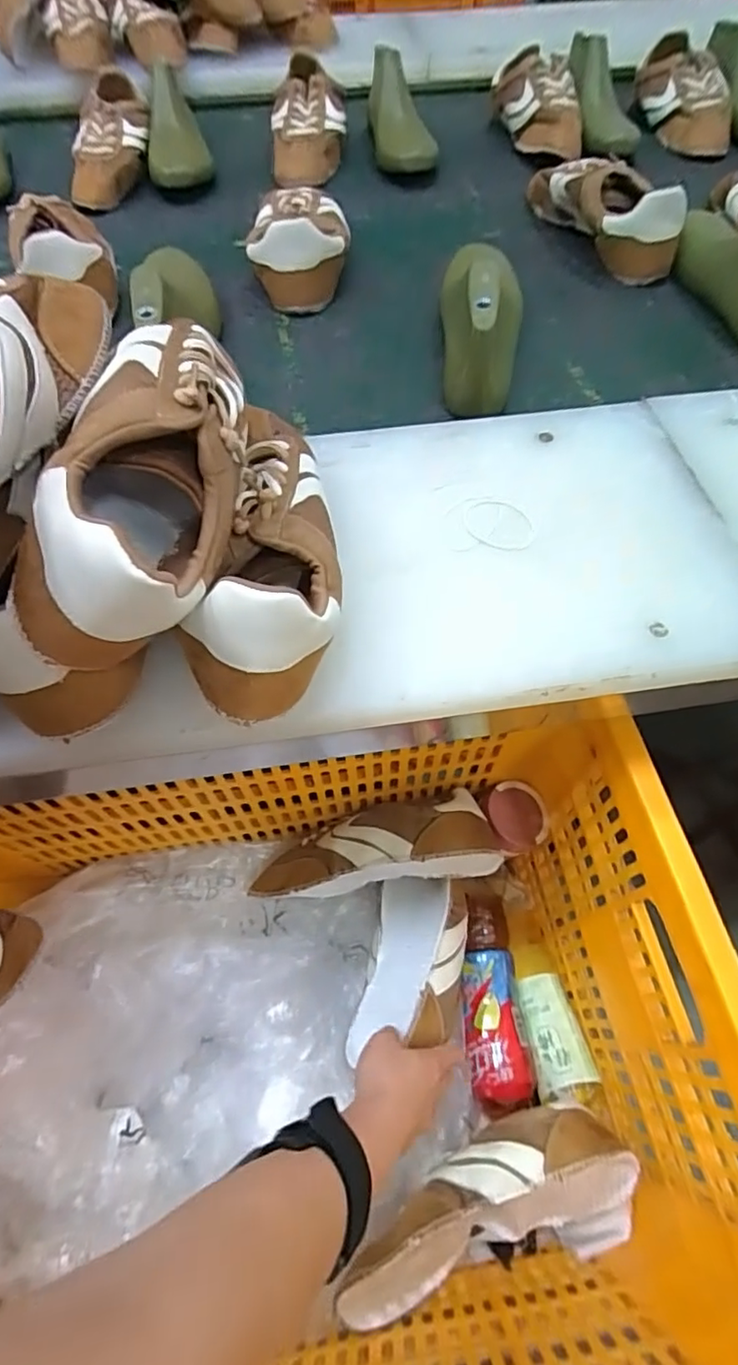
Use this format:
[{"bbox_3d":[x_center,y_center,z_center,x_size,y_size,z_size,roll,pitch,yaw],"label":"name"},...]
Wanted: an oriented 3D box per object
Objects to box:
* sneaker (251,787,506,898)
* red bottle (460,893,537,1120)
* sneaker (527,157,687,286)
[{"bbox_3d":[0.005,0.167,0.582,0.230,0.077,0.073,-15,62,10],"label":"sneaker"},{"bbox_3d":[0.122,0.316,0.592,0.059,0.058,0.192,-3,62,0],"label":"red bottle"},{"bbox_3d":[0.267,-0.553,0.671,0.072,0.073,0.210,-18,64,-8],"label":"sneaker"}]

